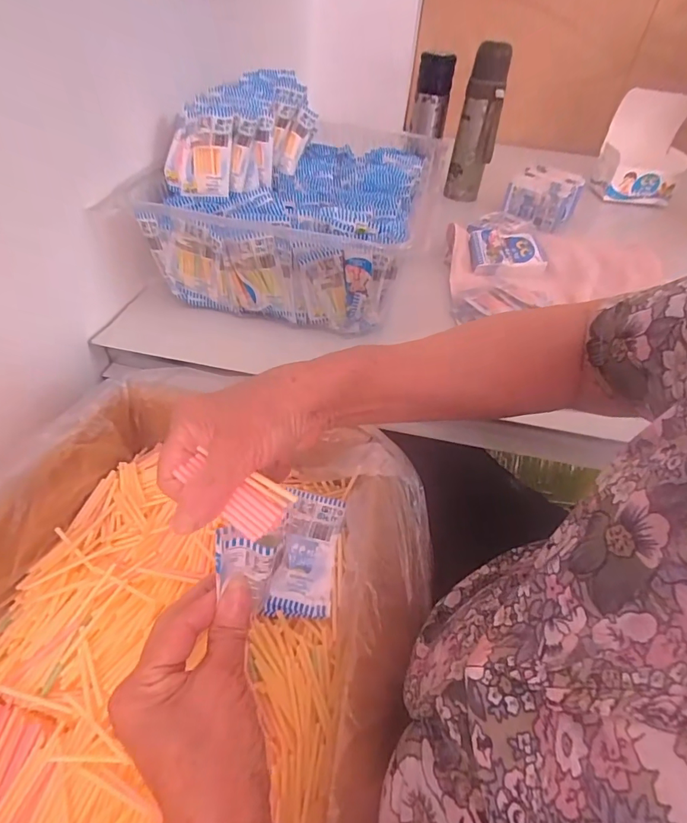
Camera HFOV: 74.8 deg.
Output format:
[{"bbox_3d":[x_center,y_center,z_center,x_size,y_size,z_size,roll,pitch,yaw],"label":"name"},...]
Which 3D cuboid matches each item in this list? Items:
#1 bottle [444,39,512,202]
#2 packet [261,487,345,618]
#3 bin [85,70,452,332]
[{"bbox_3d":[0.251,-0.528,0.842,0.072,0.241,0.062,15,49,9],"label":"bottle"},{"bbox_3d":[-0.031,0.118,0.382,0.050,0.007,0.109,8,47,2],"label":"packet"},{"bbox_3d":[-0.052,-0.309,0.624,0.318,0.164,0.425,13,48,7],"label":"bin"}]

